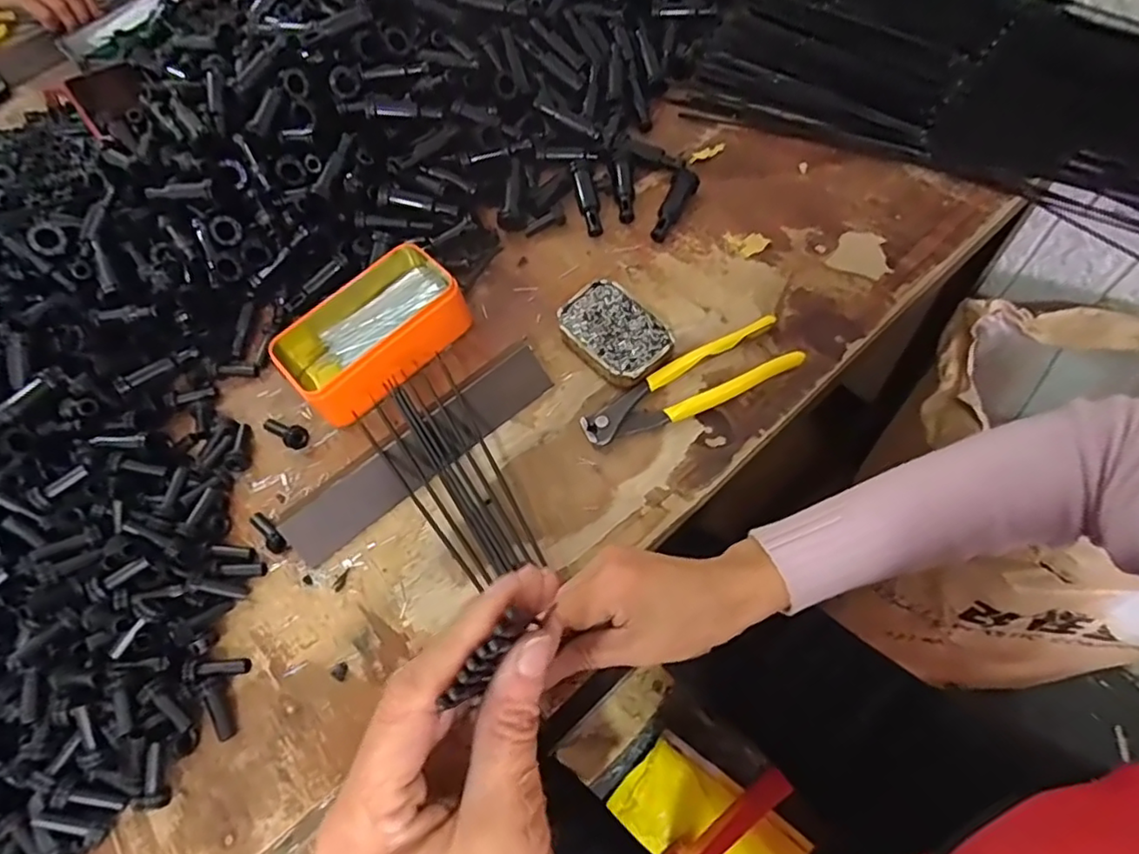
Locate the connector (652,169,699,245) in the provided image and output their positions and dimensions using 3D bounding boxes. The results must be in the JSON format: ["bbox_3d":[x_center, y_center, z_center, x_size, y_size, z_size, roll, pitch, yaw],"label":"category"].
[{"bbox_3d":[0.091,-0.191,0.531,0.023,0.021,0.066,18,66,16],"label":"connector"}]

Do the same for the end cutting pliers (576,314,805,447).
[{"bbox_3d":[0.087,-0.033,0.457,0.165,0.012,0.045,-22,69,-7],"label":"end cutting pliers"}]

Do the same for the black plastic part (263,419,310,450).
[{"bbox_3d":[-0.225,0.003,0.489,0.042,0.016,0.018,21,70,28],"label":"black plastic part"}]

